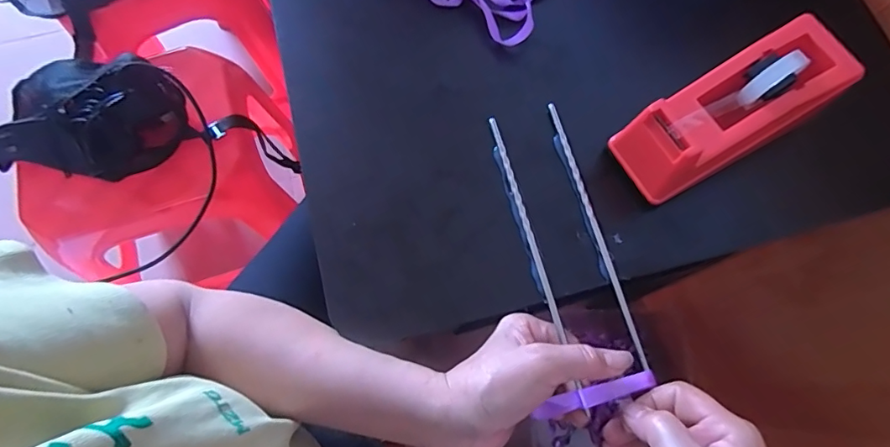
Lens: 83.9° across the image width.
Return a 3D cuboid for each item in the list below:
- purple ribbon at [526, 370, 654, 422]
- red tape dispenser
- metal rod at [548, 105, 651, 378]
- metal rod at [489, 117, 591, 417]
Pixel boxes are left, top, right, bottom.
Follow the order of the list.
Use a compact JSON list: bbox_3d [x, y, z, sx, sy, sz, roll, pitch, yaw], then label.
[{"bbox_3d":[0.097,0.113,0.324,0.081,0.007,0.012,-21,72,5],"label":"purple ribbon"},{"bbox_3d":[0.200,-0.078,0.348,0.155,0.070,0.062,-27,73,-8],"label":"red tape dispenser"},{"bbox_3d":[0.110,0.002,0.362,0.006,0.004,0.203,-13,72,-3],"label":"metal rod"},{"bbox_3d":[0.065,0.022,0.357,0.007,0.010,0.220,-14,73,-4],"label":"metal rod"}]

